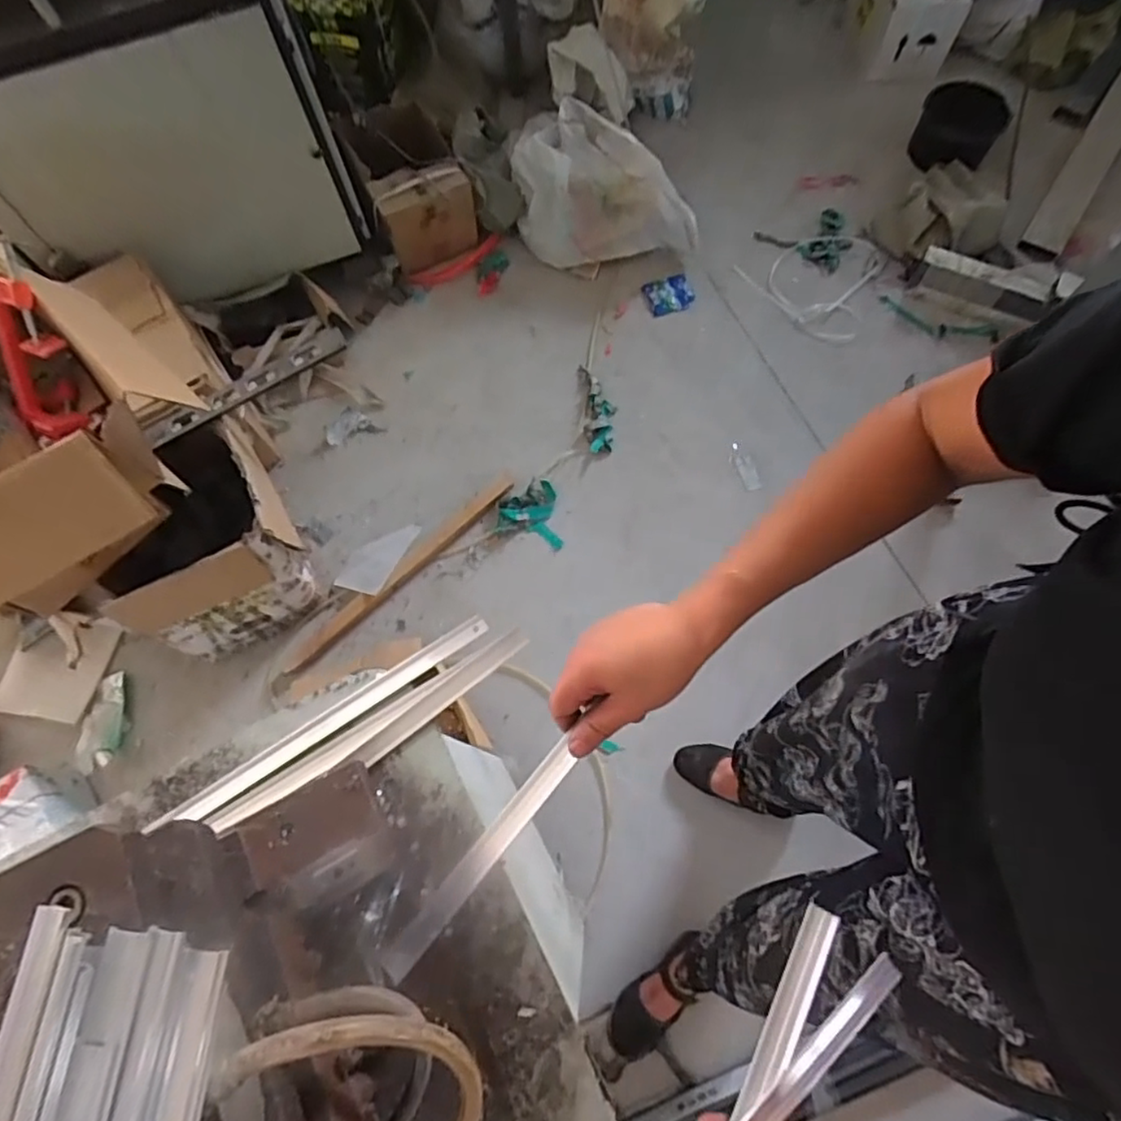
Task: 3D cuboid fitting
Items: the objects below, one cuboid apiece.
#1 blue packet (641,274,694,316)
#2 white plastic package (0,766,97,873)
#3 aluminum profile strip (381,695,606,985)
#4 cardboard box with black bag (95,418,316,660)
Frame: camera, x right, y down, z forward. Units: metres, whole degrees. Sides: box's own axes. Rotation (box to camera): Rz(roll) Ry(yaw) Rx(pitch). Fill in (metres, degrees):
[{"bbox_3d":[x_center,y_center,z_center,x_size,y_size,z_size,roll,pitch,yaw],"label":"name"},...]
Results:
[{"bbox_3d":[0.292,-0.717,1.745,0.123,0.028,0.105,-18,70,-5],"label":"blue packet"},{"bbox_3d":[-1.059,0.514,1.259,0.225,0.146,0.169,-35,72,-11],"label":"white plastic package"},{"bbox_3d":[-0.043,0.196,0.461,0.019,0.012,0.225,38,82,14],"label":"aluminum profile strip"},{"bbox_3d":[-0.752,-0.017,1.376,0.383,0.346,0.318,-32,72,-10],"label":"cardboard box with black bag"}]

